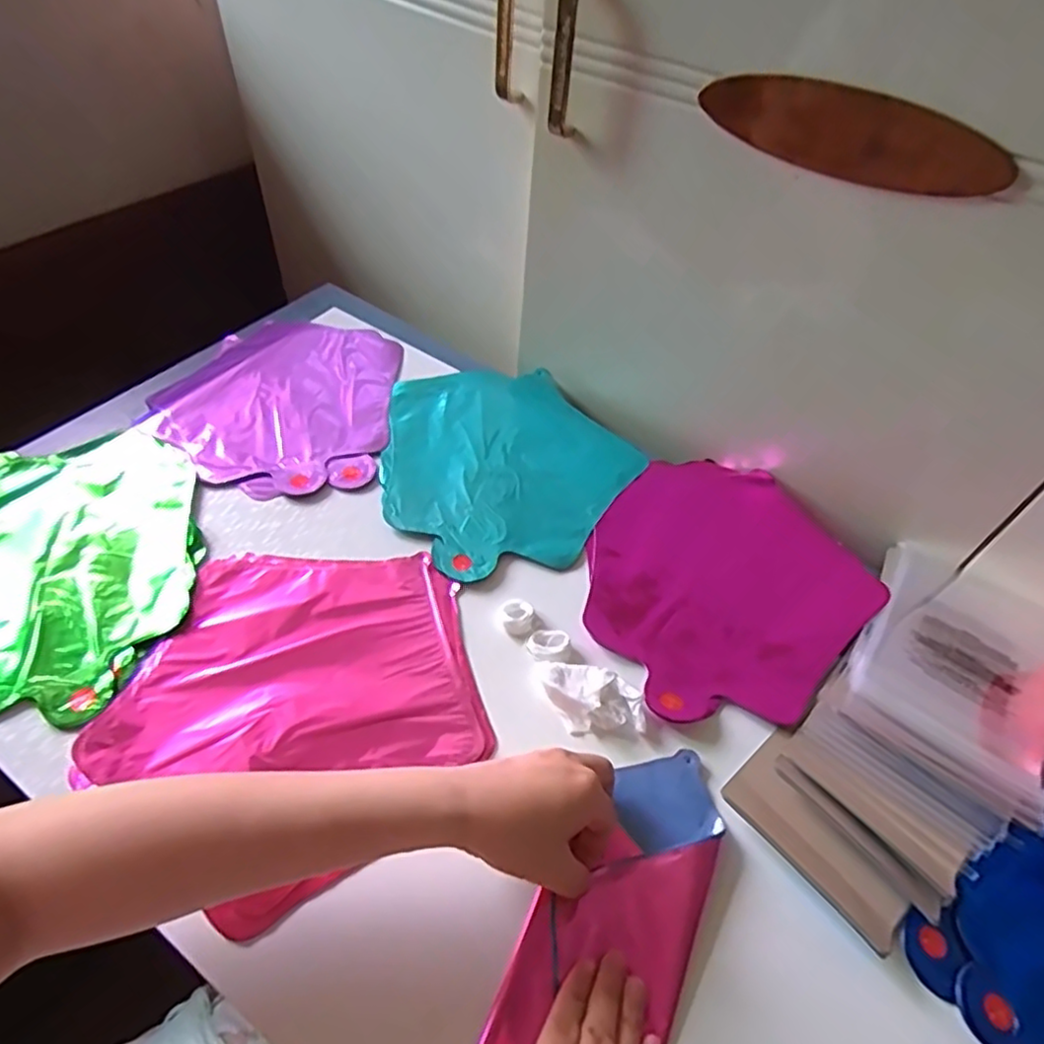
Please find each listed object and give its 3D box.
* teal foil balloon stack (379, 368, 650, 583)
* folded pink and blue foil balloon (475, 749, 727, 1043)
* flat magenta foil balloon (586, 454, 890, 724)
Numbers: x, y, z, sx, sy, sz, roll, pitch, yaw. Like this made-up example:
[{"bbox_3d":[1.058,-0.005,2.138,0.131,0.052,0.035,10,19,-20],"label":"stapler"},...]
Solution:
[{"bbox_3d":[-0.022,-0.058,0.600,0.220,0.021,0.246,-27,59,-25],"label":"teal foil balloon stack"},{"bbox_3d":[0.037,0.250,0.355,0.089,0.012,0.273,35,58,20],"label":"folded pink and blue foil balloon"},{"bbox_3d":[0.157,0.041,0.523,0.207,0.011,0.243,39,58,22],"label":"flat magenta foil balloon"}]

